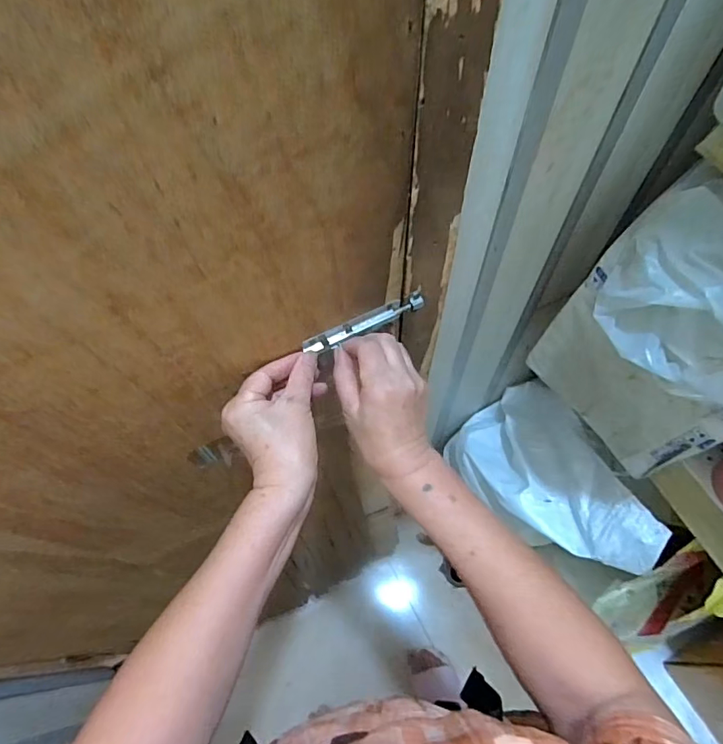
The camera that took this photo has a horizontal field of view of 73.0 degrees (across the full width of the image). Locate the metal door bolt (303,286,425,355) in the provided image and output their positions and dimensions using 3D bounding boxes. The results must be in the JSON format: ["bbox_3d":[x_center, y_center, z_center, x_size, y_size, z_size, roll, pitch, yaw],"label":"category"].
[{"bbox_3d":[0.004,-0.043,0.440,0.116,0.024,0.013,-24,65,-12],"label":"metal door bolt"}]

